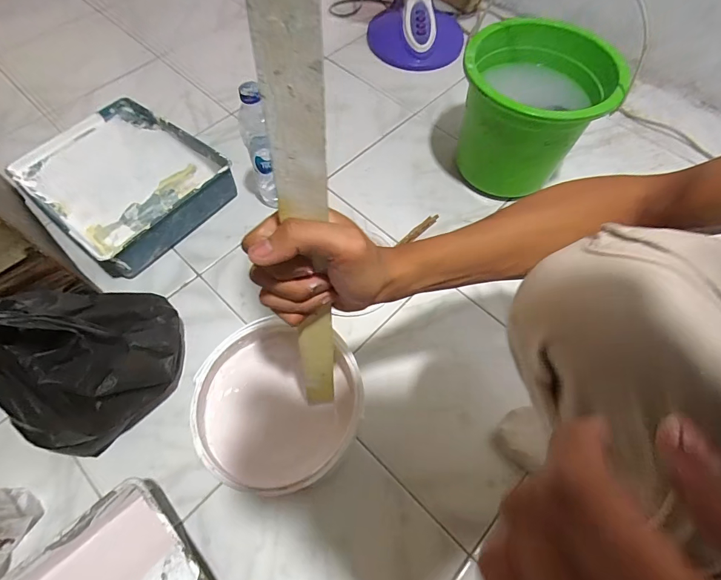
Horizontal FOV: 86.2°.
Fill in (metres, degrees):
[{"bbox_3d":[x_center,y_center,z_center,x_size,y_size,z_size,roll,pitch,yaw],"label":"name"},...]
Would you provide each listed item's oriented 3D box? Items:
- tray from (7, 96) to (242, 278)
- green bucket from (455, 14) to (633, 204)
[{"bbox_3d":[-0.463,-0.219,0.745,0.372,0.089,0.284,38,70,15],"label":"tray"},{"bbox_3d":[0.293,-0.315,0.688,0.228,0.189,0.248,0,65,-1],"label":"green bucket"}]

